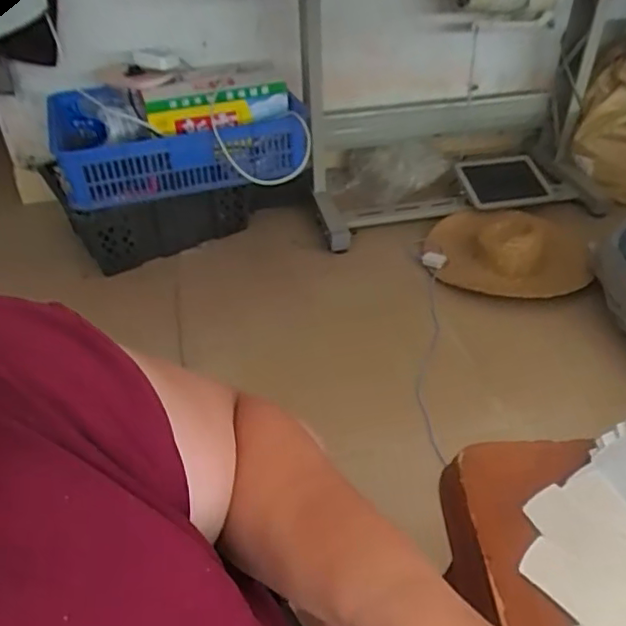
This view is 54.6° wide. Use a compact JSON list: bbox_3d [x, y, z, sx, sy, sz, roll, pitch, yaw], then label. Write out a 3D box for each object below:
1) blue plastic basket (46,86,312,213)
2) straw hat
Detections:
[{"bbox_3d":[-0.327,-0.429,1.489,0.572,0.185,0.374,-14,41,-15],"label":"blue plastic basket"},{"bbox_3d":[0.492,-0.192,1.539,0.379,0.110,0.306,10,41,13],"label":"straw hat"}]

